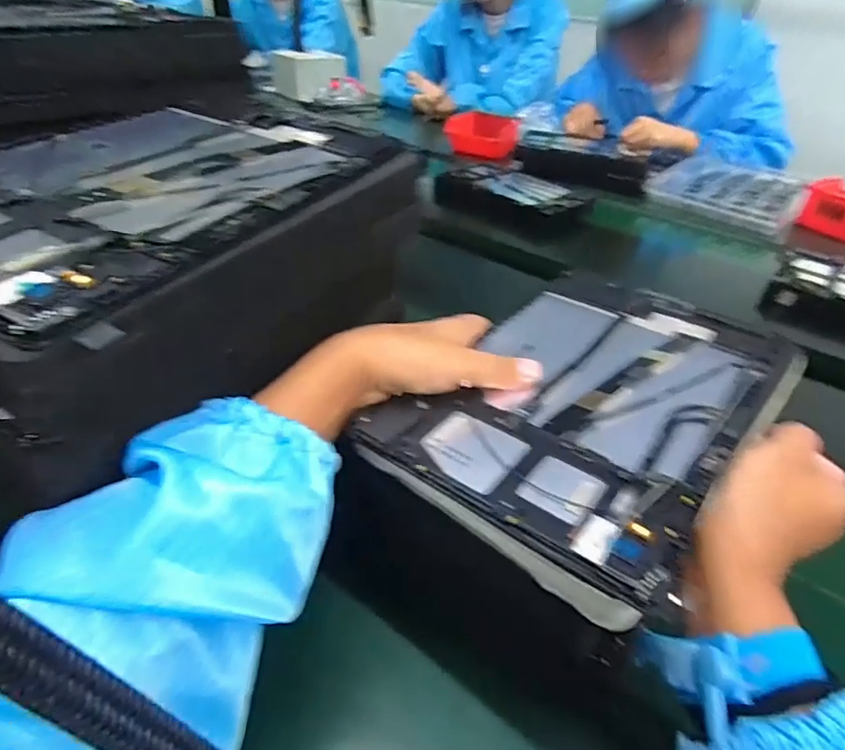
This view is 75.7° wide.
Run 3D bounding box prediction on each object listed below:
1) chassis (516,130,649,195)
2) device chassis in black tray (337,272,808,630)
[{"bbox_3d":[0.324,-0.410,1.041,0.263,0.054,0.181,31,45,31],"label":"chassis"},{"bbox_3d":[0.097,0.011,0.300,0.152,0.023,0.239,30,44,30],"label":"device chassis in black tray"}]

